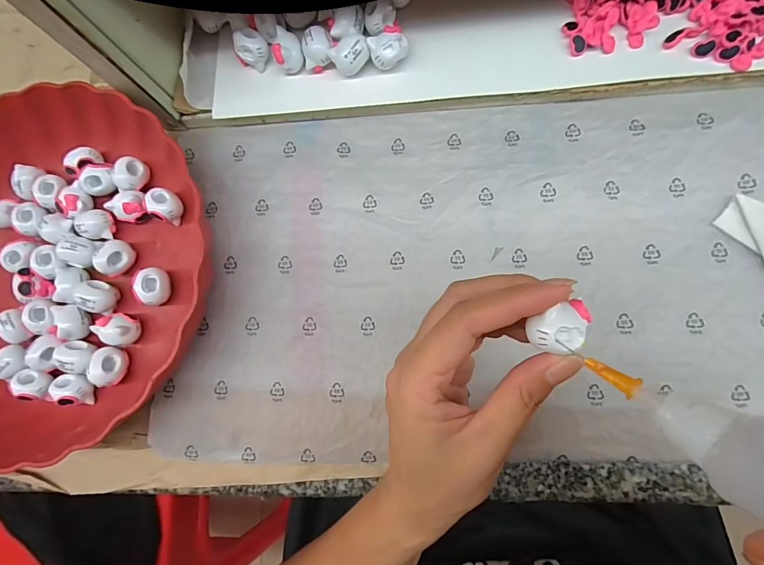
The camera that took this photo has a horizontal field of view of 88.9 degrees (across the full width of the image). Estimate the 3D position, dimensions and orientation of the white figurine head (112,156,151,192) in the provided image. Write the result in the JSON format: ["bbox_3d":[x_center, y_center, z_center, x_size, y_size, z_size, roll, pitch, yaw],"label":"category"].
[{"bbox_3d":[-0.182,-0.079,0.285,0.018,0.018,0.024,21,85,10],"label":"white figurine head"}]

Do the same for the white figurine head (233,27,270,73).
[{"bbox_3d":[-0.090,-0.162,0.273,0.022,0.021,0.023,-1,82,7],"label":"white figurine head"}]

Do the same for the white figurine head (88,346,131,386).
[{"bbox_3d":[-0.185,0.057,0.262,0.014,0.016,0.025,-8,81,6],"label":"white figurine head"}]

